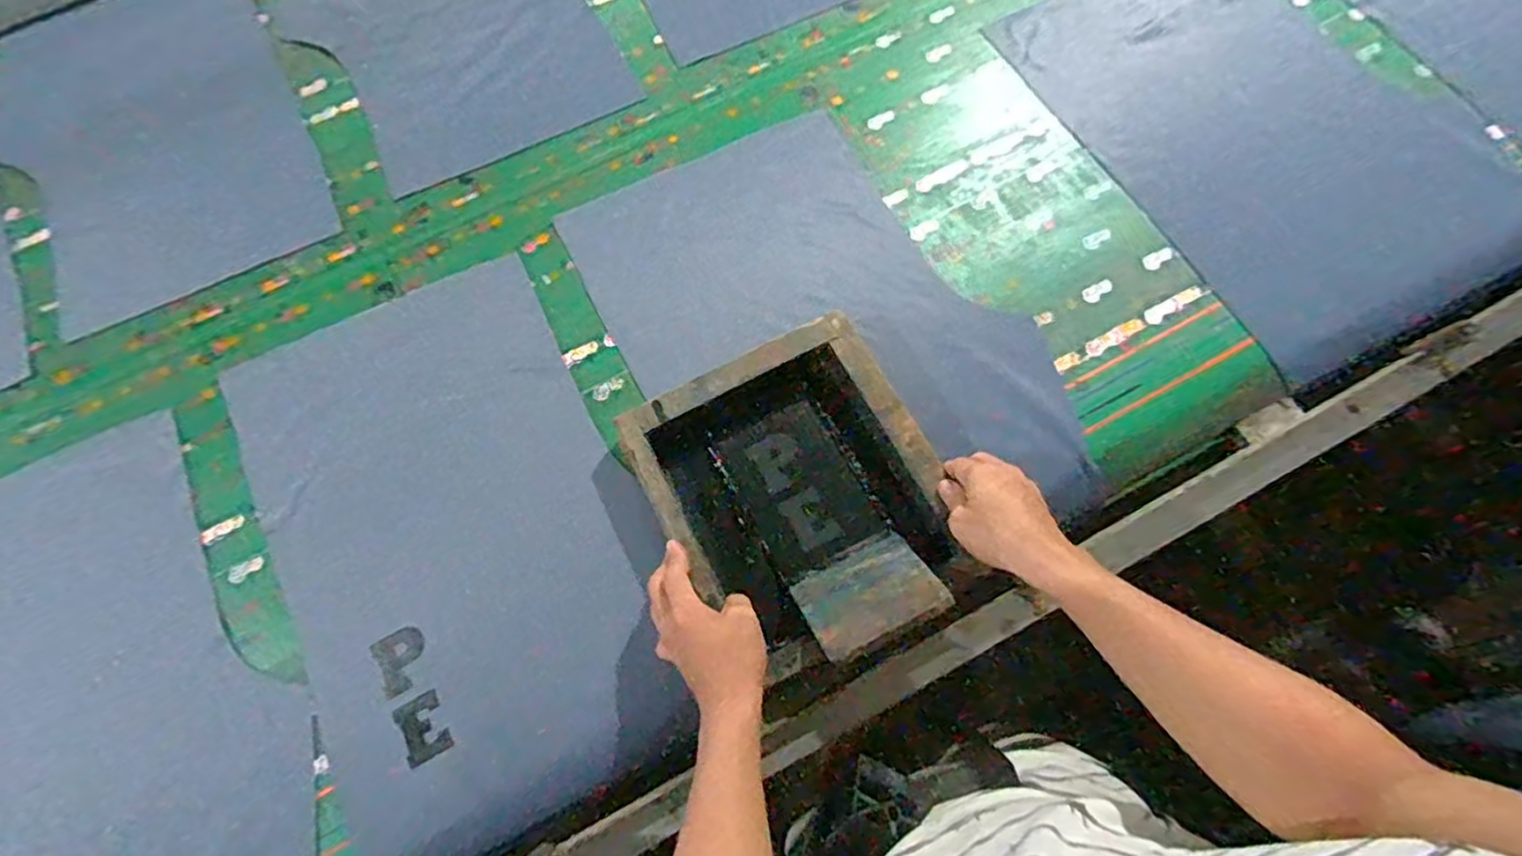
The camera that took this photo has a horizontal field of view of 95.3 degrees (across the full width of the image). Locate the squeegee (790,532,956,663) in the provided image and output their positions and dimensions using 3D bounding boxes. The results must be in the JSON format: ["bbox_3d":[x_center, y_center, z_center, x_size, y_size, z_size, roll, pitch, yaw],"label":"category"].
[{"bbox_3d":[0.086,0.135,0.575,0.106,0.008,0.107,-26,25,-3],"label":"squeegee"}]

